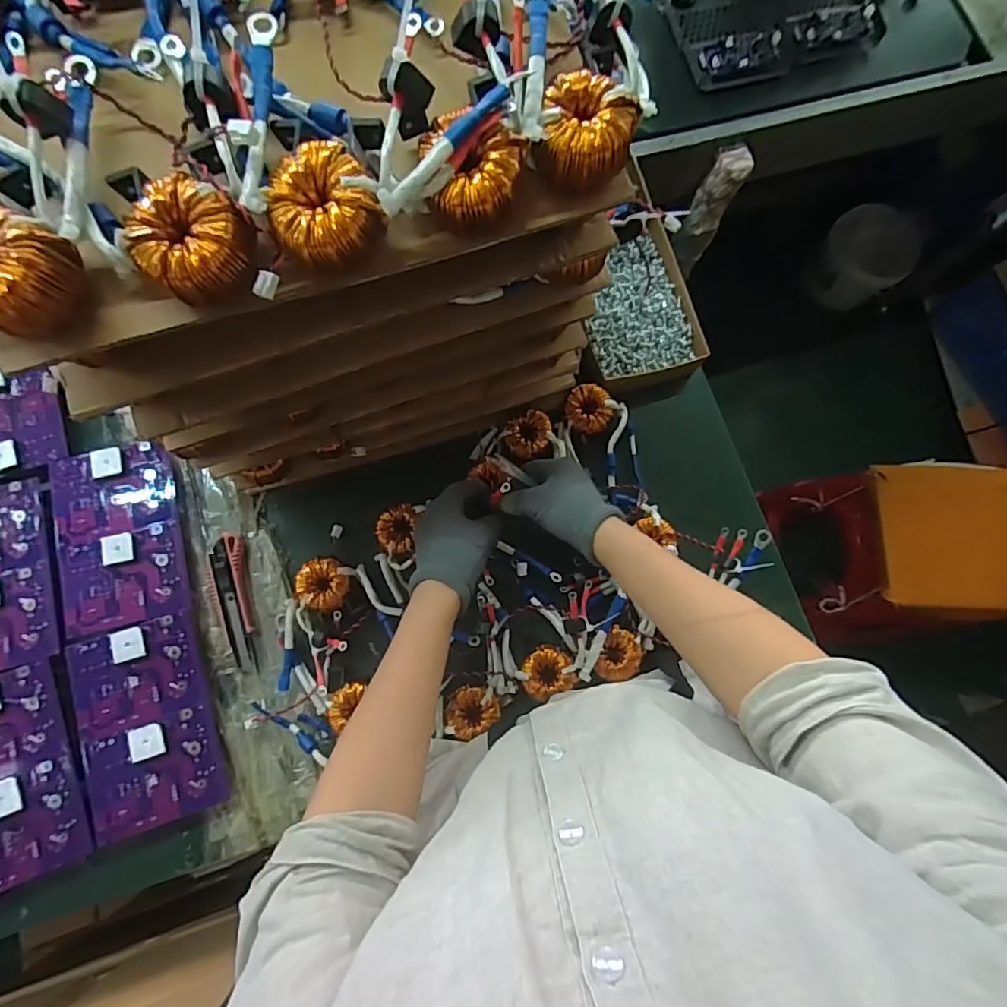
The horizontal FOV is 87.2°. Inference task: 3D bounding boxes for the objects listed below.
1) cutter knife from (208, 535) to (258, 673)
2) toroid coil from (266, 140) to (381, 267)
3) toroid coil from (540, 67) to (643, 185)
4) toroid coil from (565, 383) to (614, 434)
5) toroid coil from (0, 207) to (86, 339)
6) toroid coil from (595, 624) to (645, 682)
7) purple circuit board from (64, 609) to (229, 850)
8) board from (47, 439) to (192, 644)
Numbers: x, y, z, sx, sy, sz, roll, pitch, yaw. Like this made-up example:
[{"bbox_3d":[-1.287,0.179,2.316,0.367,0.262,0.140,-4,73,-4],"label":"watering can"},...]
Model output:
[{"bbox_3d":[-0.309,0.110,0.594,0.043,0.021,0.150,-10,77,-3],"label":"cutter knife"},{"bbox_3d":[-0.100,-0.166,0.292,0.056,0.022,0.058,1,79,-3],"label":"toroid coil"},{"bbox_3d":[0.052,-0.228,0.318,0.054,0.026,0.060,2,78,-3],"label":"toroid coil"},{"bbox_3d":[0.103,-0.114,0.635,0.053,0.017,0.056,1,79,-3],"label":"toroid coil"},{"bbox_3d":[-0.265,-0.122,0.284,0.052,0.036,0.057,1,79,-3],"label":"toroid coil"},{"bbox_3d":[0.129,0.167,0.578,0.048,0.016,0.056,21,78,1],"label":"toroid coil"},{"bbox_3d":[-0.372,0.227,0.549,0.127,0.026,0.200,-17,80,-6],"label":"purple circuit board"},{"bbox_3d":[-0.427,0.034,0.578,0.128,0.015,0.199,-15,80,-6],"label":"board"}]

